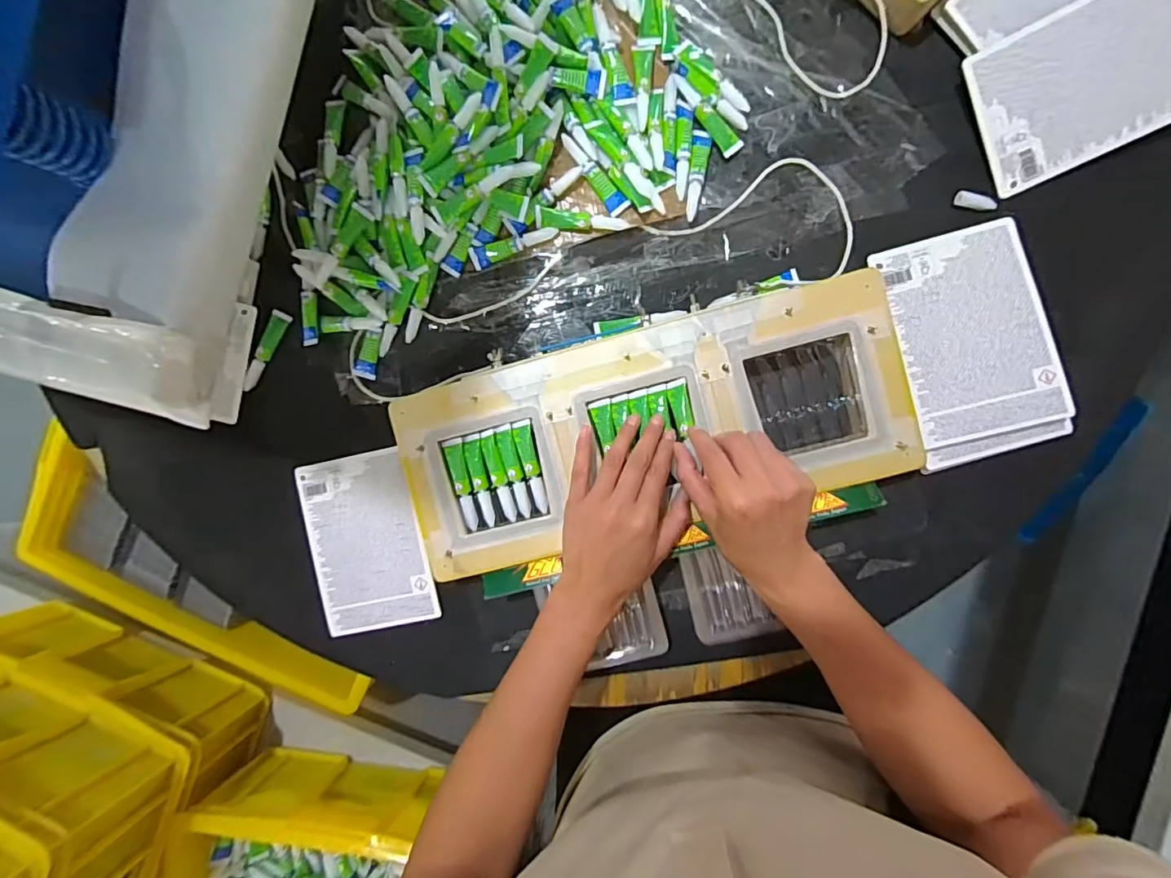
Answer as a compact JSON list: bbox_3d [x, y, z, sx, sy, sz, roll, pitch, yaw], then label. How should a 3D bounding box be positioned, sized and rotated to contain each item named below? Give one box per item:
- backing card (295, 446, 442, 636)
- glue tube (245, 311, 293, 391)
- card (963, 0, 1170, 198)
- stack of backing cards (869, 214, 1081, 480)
[{"bbox_3d":[-0.212,0.101,0.502,0.112,0.009,0.169,-12,90,7],"label":"backing card"},{"bbox_3d":[-0.312,-0.086,0.497,0.019,0.010,0.081,30,93,5],"label":"glue tube"},{"bbox_3d":[0.406,-0.286,0.407,0.170,0.007,0.116,-23,100,13],"label":"card"},{"bbox_3d":[0.320,-0.077,0.429,0.111,0.018,0.188,-14,86,8],"label":"stack of backing cards"}]

